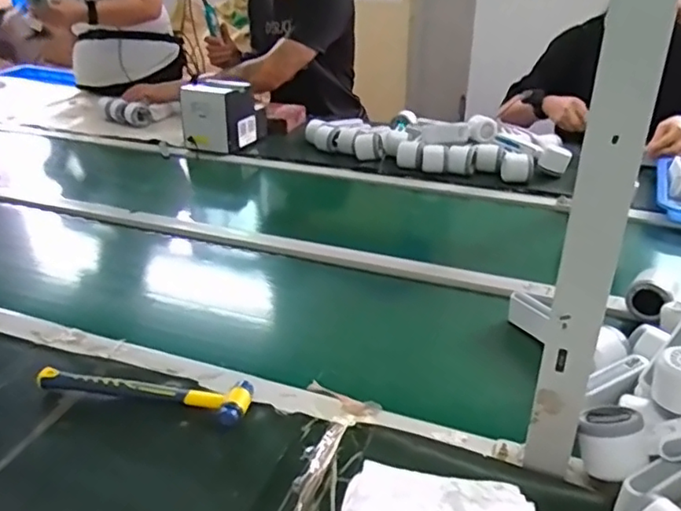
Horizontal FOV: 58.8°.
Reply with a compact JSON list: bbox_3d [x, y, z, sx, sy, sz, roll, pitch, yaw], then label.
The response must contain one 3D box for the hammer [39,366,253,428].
[{"bbox_3d":[-0.218,0.147,0.678,0.238,0.027,0.057,6,29,11],"label":"hammer"}]

